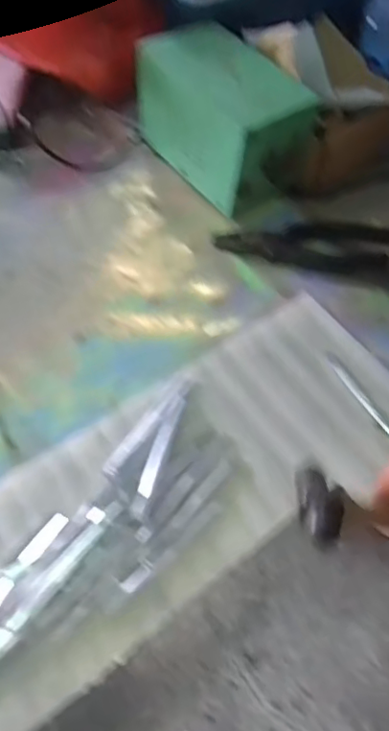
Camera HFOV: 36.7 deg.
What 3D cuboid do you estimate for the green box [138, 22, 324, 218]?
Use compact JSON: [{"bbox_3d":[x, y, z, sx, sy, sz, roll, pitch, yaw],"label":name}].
[{"bbox_3d":[0.029,-0.241,0.576,0.098,0.107,0.157,-32,62,-17],"label":"green box"}]

